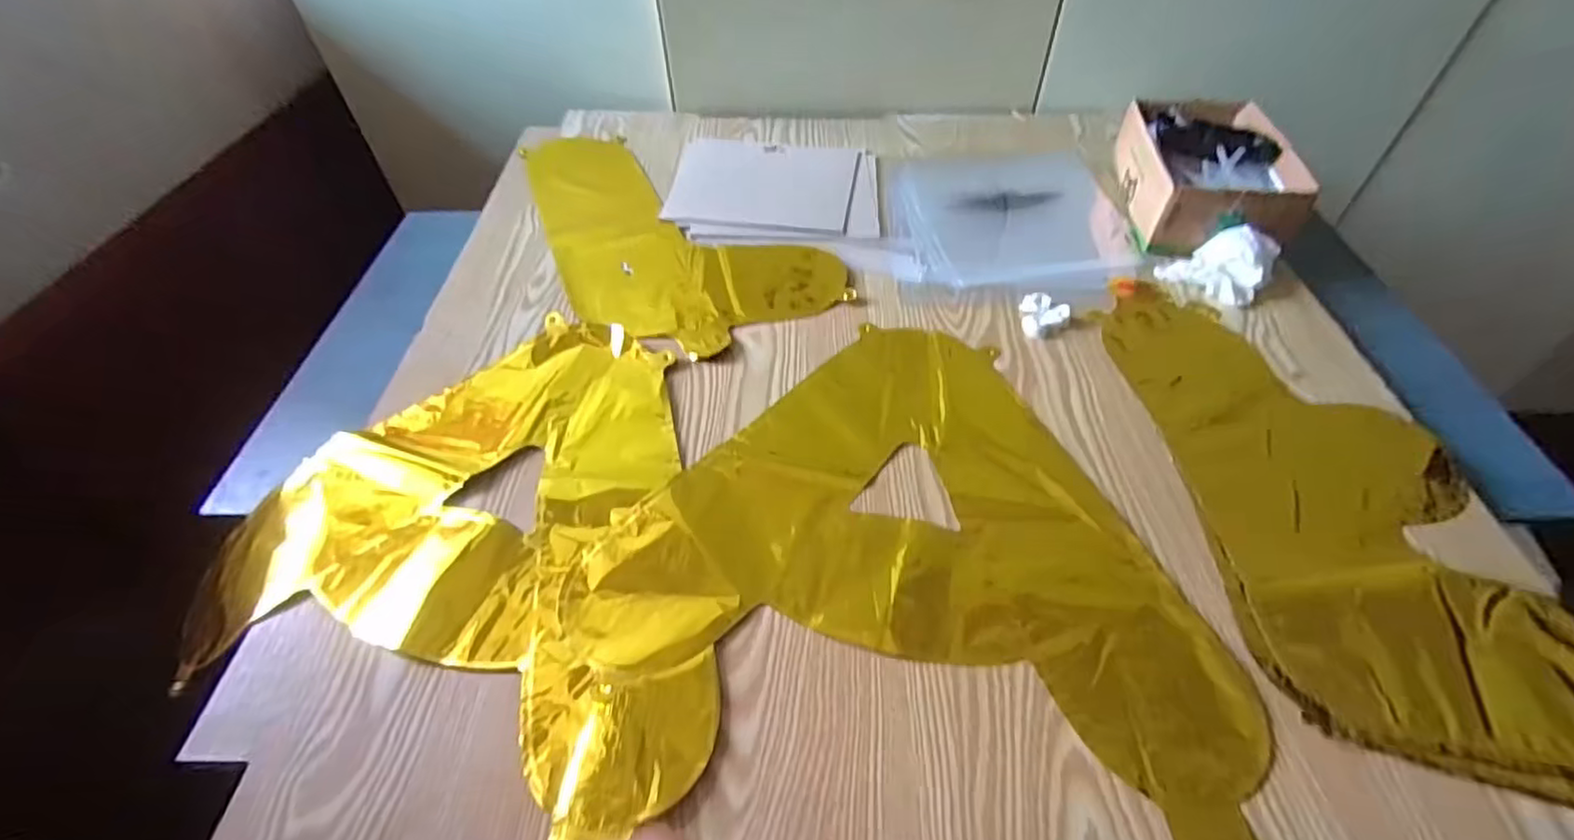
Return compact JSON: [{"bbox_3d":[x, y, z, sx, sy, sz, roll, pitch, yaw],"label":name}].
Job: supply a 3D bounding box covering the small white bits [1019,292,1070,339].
[{"bbox_3d":[0.223,-0.090,0.571,0.039,0.013,0.047,5,49,6],"label":"small white bits"}]

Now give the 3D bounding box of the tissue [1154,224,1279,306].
[{"bbox_3d":[0.389,-0.144,0.595,0.081,0.036,0.070,34,58,28],"label":"tissue"}]

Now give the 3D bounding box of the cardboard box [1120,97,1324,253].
[{"bbox_3d":[0.411,-0.243,0.657,0.140,0.069,0.197,2,49,4],"label":"cardboard box"}]

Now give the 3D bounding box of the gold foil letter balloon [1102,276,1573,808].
[{"bbox_3d":[0.362,0.042,0.458,0.192,0.019,0.415,-5,49,-3],"label":"gold foil letter balloon"}]

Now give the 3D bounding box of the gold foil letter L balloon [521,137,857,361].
[{"bbox_3d":[-0.133,-0.207,0.683,0.227,0.012,0.406,-24,52,-18],"label":"gold foil letter L balloon"}]

